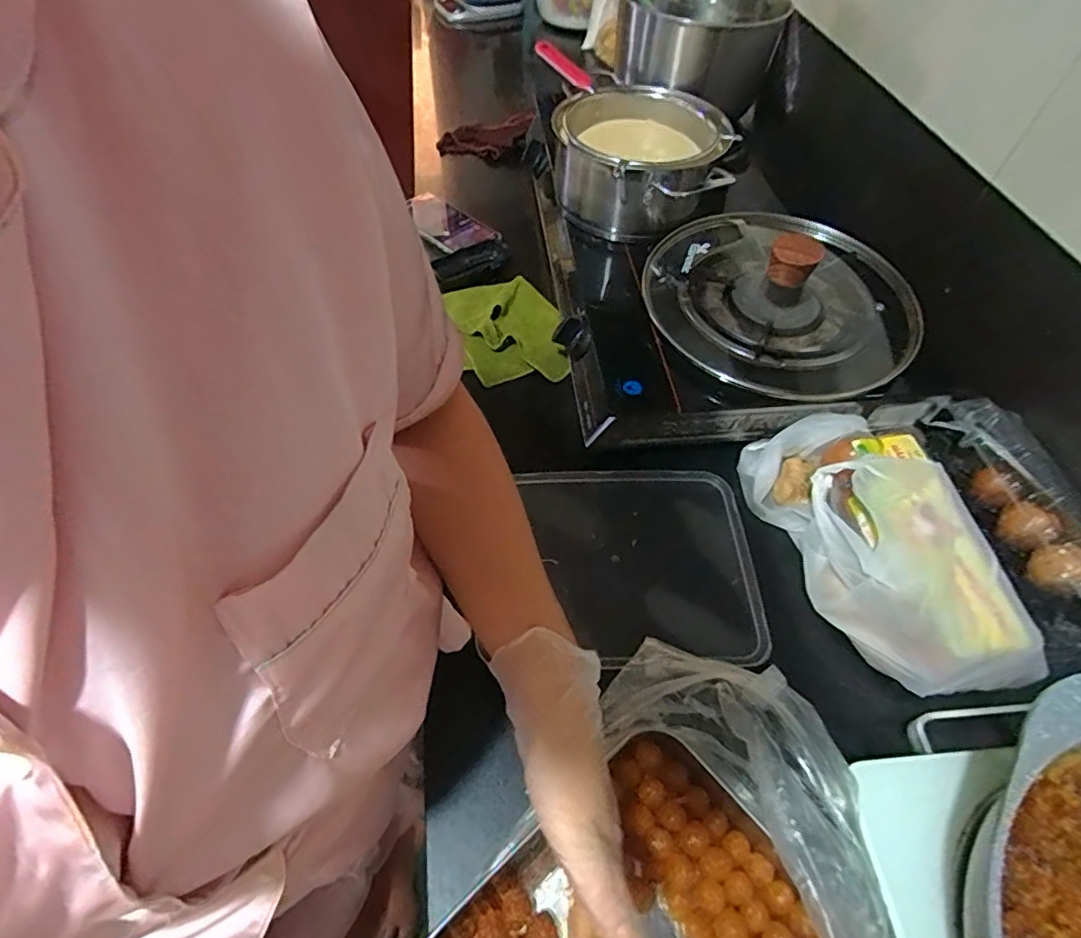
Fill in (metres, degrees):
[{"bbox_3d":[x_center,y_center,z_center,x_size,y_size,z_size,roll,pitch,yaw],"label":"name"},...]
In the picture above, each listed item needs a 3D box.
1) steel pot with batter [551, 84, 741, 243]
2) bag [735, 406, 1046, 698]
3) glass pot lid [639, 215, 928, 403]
[{"bbox_3d":[0.117,-0.365,0.679,0.192,0.096,0.192,1,55,-1],"label":"steel pot with batter"},{"bbox_3d":[0.301,0.062,0.503,0.141,0.077,0.268,-11,56,-10],"label":"bag"},{"bbox_3d":[0.245,-0.193,0.586,0.270,0.092,0.261,2,57,-2],"label":"glass pot lid"}]

